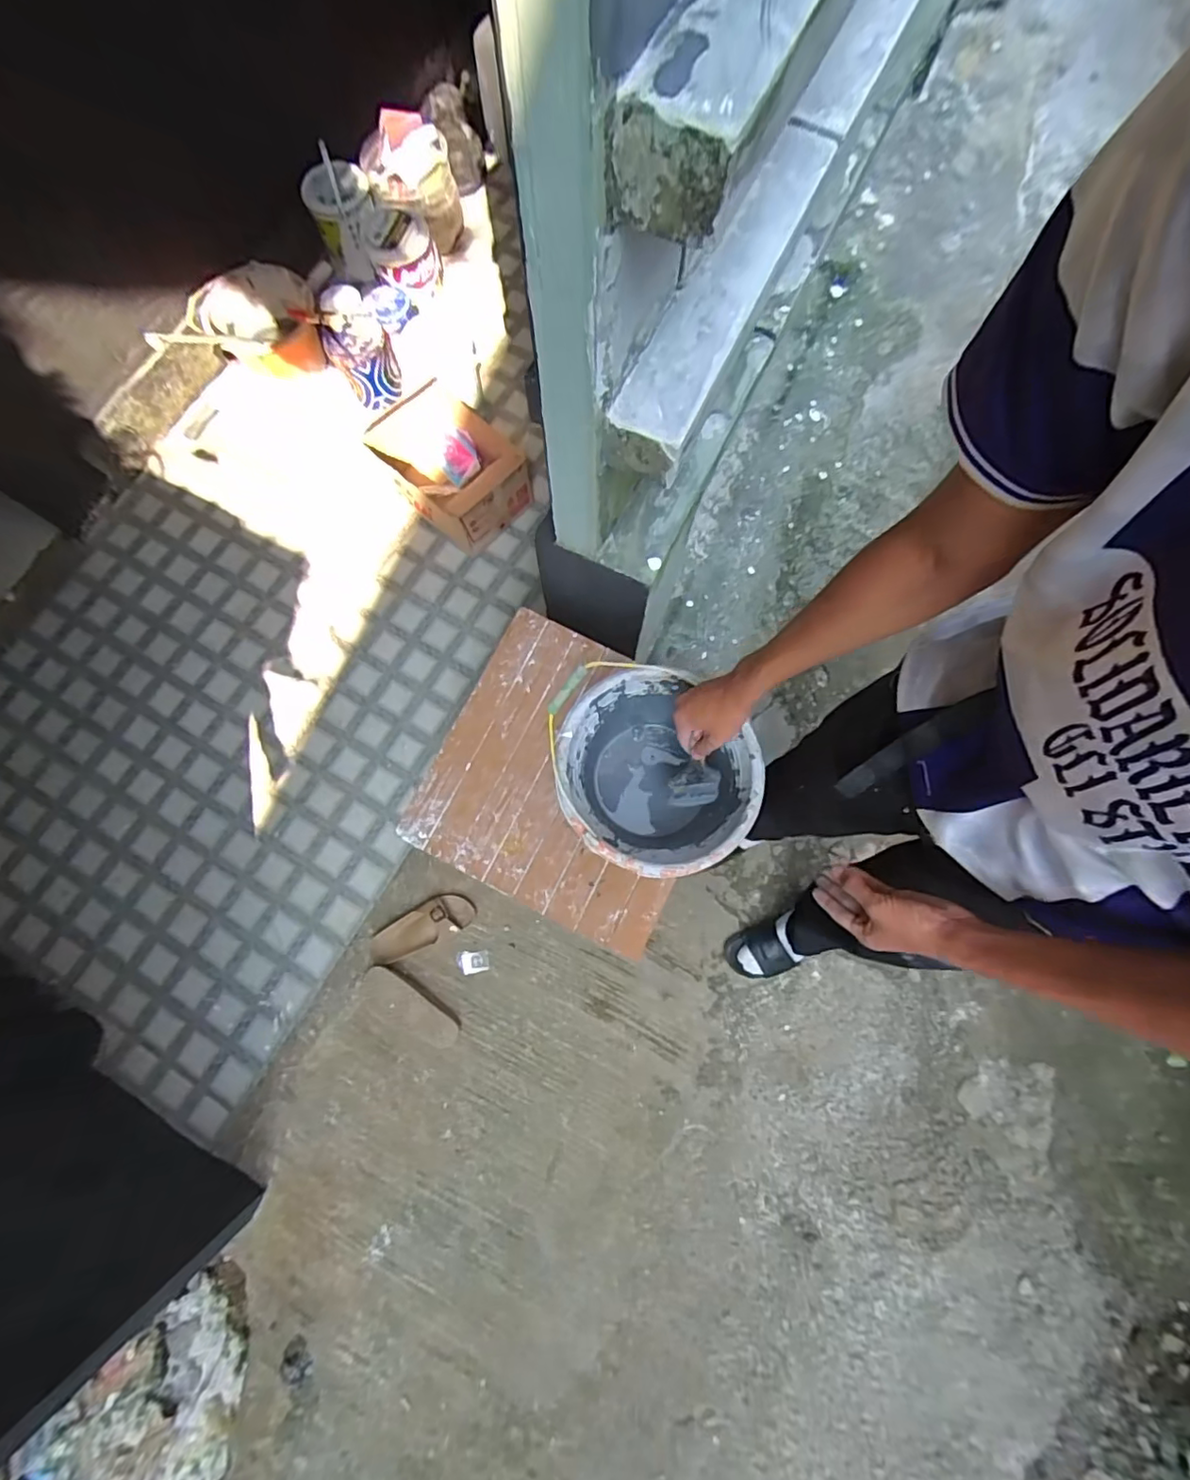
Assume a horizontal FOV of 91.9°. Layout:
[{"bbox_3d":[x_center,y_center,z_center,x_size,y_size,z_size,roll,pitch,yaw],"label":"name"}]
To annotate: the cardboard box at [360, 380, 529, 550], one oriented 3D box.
[{"bbox_3d":[-0.355,-0.703,1.503,0.308,0.184,0.345,-35,80,-5],"label":"cardboard box"}]

